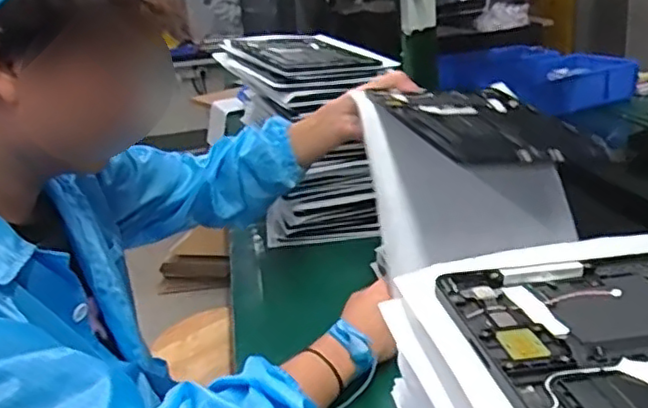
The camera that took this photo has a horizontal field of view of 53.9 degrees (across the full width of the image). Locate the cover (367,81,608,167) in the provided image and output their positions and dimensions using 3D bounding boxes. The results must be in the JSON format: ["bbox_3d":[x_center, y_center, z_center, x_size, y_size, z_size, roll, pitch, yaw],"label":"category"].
[{"bbox_3d":[0.160,-0.084,0.641,0.170,0.013,0.246,0,24,-13],"label":"cover"}]

